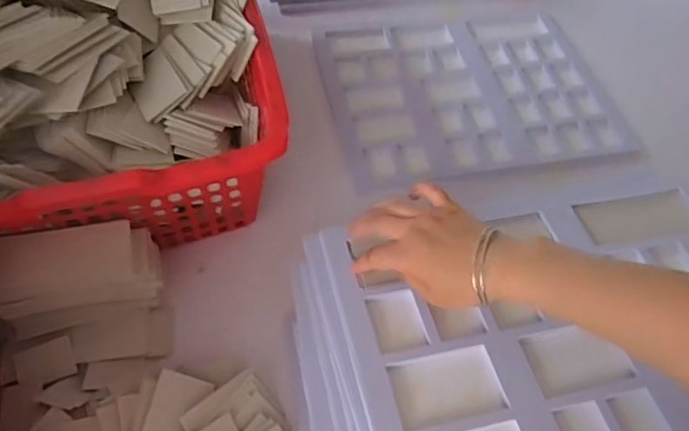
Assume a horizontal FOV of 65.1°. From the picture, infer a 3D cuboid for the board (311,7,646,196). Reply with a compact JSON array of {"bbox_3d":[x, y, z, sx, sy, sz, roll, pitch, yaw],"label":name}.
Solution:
[{"bbox_3d":[0.191,-0.198,0.847,0.426,0.032,0.348,-8,55,-11],"label":"board"}]

